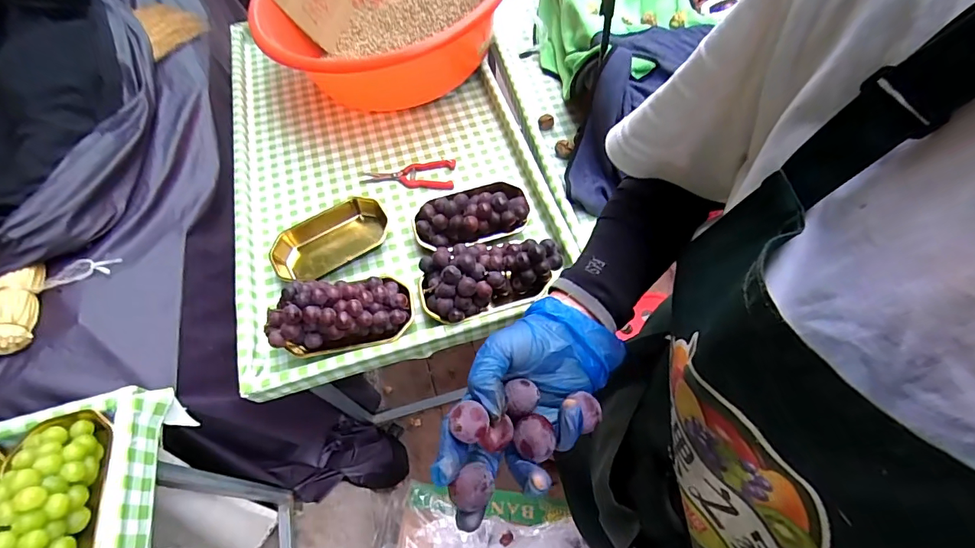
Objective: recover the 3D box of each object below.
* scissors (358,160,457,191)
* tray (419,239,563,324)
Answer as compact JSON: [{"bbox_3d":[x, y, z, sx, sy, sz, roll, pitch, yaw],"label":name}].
[{"bbox_3d":[-0.169,-0.212,0.958,0.197,0.013,0.079,1,61,5],"label":"scissors"},{"bbox_3d":[0.001,-0.007,0.772,0.236,0.099,0.135,-17,61,-5],"label":"tray"}]

